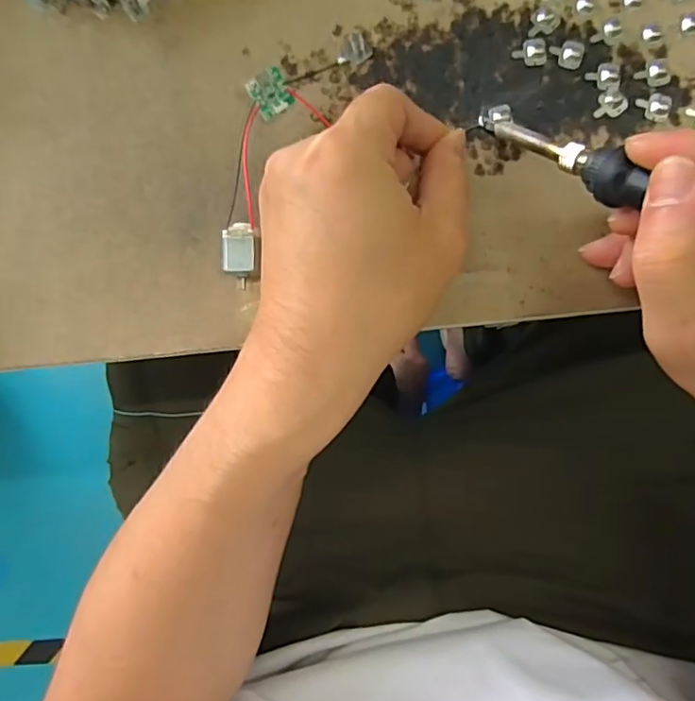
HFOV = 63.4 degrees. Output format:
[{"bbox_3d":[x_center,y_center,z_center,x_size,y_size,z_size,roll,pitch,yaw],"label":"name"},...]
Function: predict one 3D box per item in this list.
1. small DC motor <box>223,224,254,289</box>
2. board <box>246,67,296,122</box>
[{"bbox_3d":[-0.052,-0.046,0.274,0.015,0.015,0.030,4,90,4],"label":"small DC motor"},{"bbox_3d":[-0.037,-0.123,0.270,0.018,0.006,0.019,-34,127,-1],"label":"board"}]

